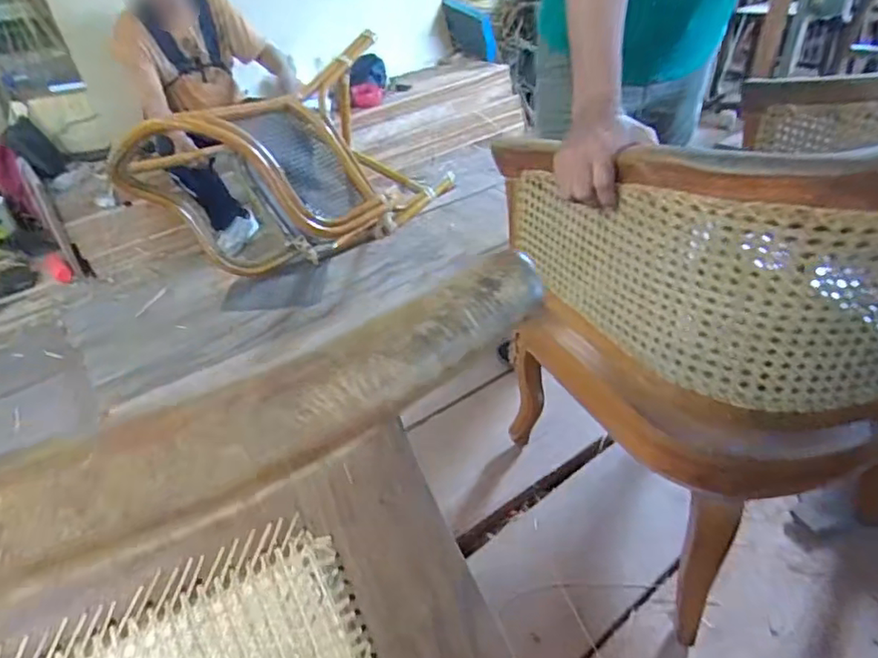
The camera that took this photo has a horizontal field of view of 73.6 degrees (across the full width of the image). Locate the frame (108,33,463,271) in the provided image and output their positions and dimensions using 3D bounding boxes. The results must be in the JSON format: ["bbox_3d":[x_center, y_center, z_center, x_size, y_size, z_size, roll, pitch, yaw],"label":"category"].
[{"bbox_3d":[-0.452,-0.449,1.758,0.880,0.628,0.511,1,38,4],"label":"frame"}]

